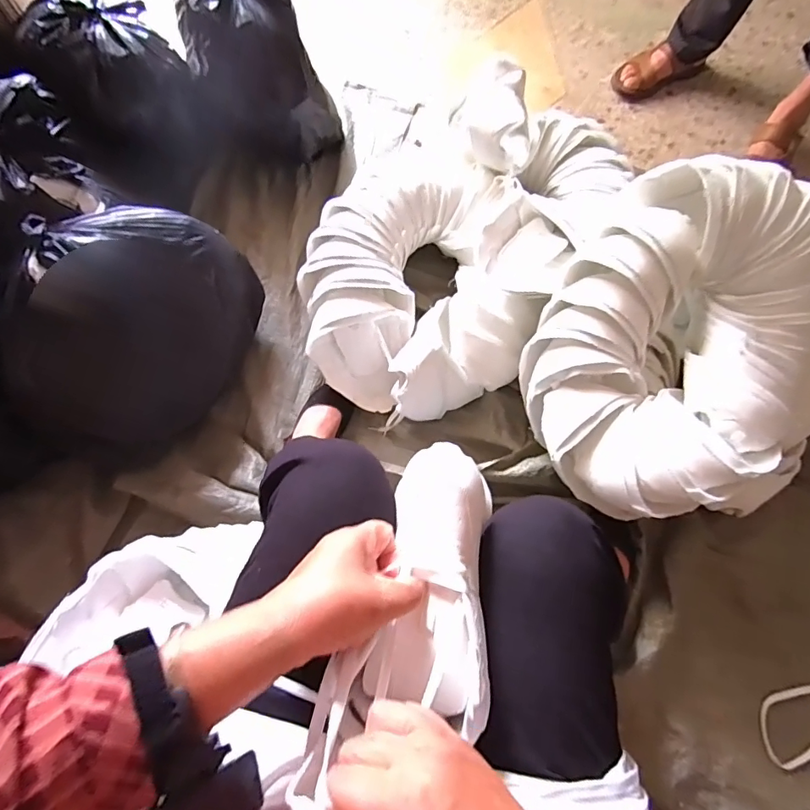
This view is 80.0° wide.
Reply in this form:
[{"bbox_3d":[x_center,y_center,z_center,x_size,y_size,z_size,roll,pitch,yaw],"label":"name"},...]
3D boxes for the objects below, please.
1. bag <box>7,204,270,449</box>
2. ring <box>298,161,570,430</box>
[{"bbox_3d":[-0.444,-0.131,0.811,0.257,0.242,0.420,29,73,11],"label":"bag"},{"bbox_3d":[0.021,-0.226,0.904,0.451,0.166,0.451,0,70,1],"label":"ring"}]

